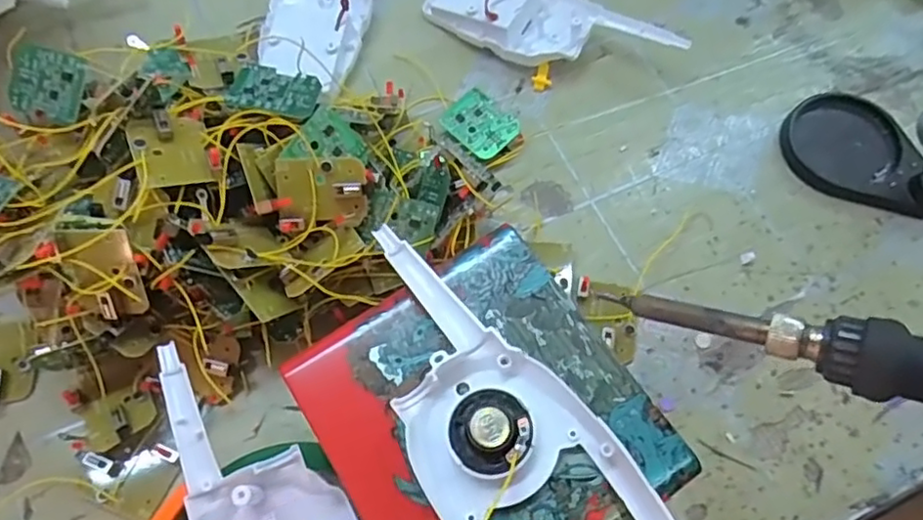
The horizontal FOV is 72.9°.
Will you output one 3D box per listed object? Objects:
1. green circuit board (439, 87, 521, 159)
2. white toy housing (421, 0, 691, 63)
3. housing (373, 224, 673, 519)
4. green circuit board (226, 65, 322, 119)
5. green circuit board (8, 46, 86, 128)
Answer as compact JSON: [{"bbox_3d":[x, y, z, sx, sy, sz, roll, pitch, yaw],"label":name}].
[{"bbox_3d":[0.011,-0.081,0.370,0.042,0.004,0.033,41,78,17],"label":"green circuit board"},{"bbox_3d":[0.055,-0.150,0.399,0.154,0.027,0.062,31,70,13],"label":"white toy housing"},{"bbox_3d":[0.012,0.059,0.210,0.058,0.019,0.159,-33,70,-13],"label":"housing"},{"bbox_3d":[-0.093,-0.085,0.314,0.041,0.004,0.034,7,53,-6],"label":"green circuit board"},{"bbox_3d":[-0.200,-0.084,0.305,0.041,0.006,0.037,13,96,12],"label":"green circuit board"}]

